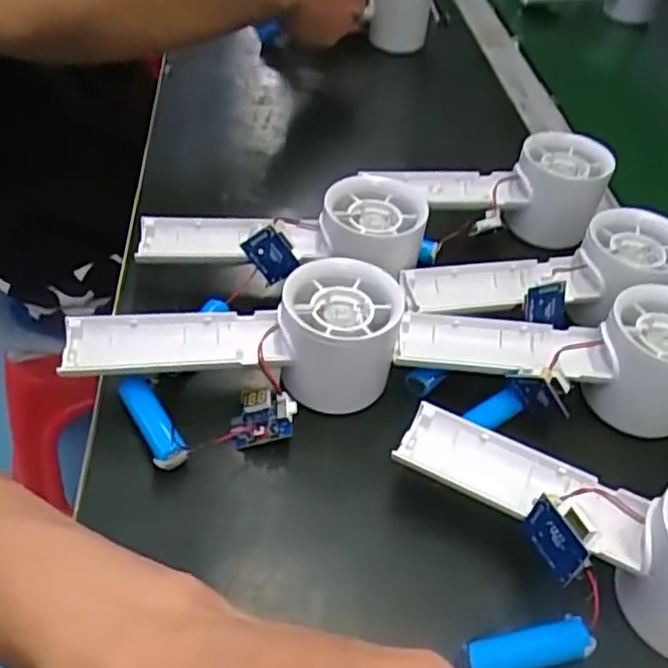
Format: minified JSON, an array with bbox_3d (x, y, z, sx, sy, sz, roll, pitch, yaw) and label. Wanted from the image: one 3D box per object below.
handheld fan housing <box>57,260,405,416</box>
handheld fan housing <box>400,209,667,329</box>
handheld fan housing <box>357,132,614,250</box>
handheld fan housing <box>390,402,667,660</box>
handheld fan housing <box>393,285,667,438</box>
[{"bbox_3d":[-0.049,0.002,0.346,0.155,0.057,0.056,3,44,-4],"label":"handheld fan housing"},{"bbox_3d":[0.118,-0.036,0.391,0.156,0.040,0.057,-1,45,-8],"label":"handheld fan housing"},{"bbox_3d":[0.100,-0.097,0.464,0.149,0.057,0.048,2,44,-5],"label":"handheld fan housing"},{"bbox_3d":[0.100,0.081,0.291,0.154,0.073,0.052,19,45,12],"label":"handheld fan housing"},{"bbox_3d":[0.111,0.010,0.352,0.157,0.048,0.055,4,44,-3],"label":"handheld fan housing"}]

